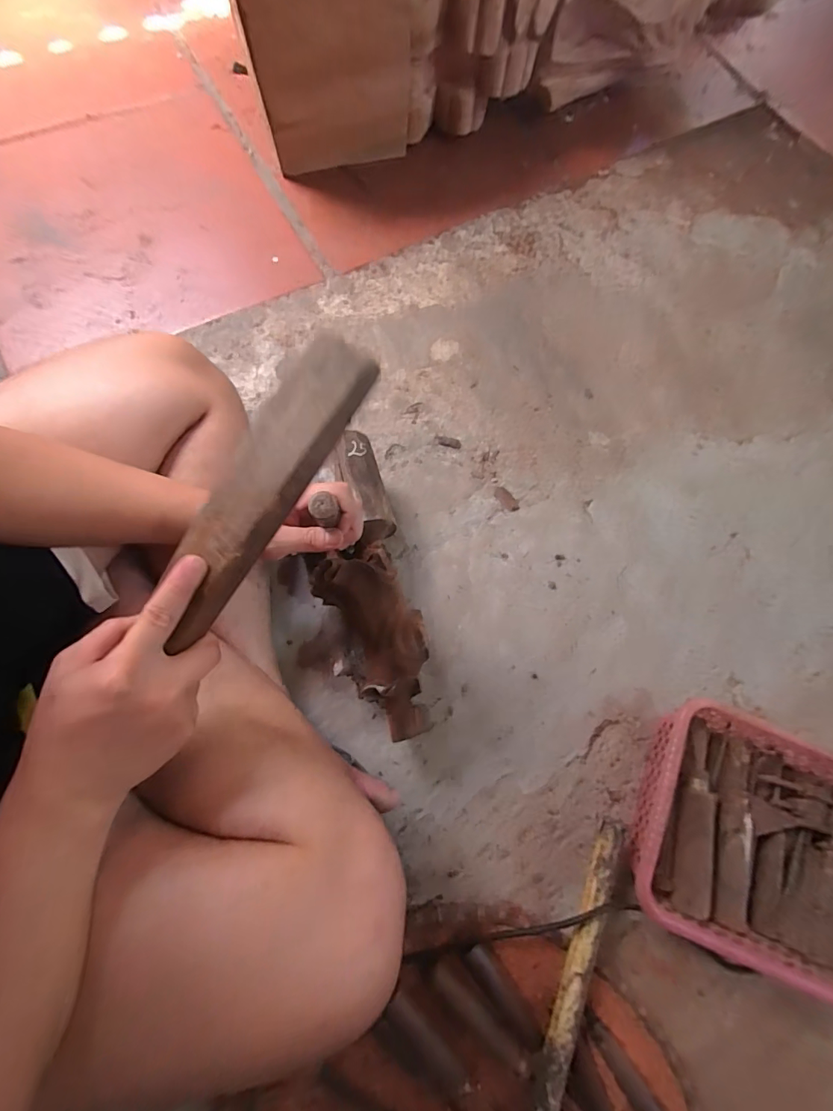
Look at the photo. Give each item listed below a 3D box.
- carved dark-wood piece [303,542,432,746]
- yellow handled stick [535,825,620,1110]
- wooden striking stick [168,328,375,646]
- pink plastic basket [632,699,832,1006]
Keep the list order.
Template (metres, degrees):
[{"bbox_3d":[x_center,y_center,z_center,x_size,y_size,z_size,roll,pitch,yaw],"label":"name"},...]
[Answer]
[{"bbox_3d":[-0.041,0.094,0.492,0.095,0.047,0.219,-25,79,-10],"label":"carved dark-wood piece"},{"bbox_3d":[0.168,0.426,0.442,0.026,0.025,0.273,18,75,4],"label":"yellow handled stick"},{"bbox_3d":[-0.105,-0.043,0.284,0.047,0.017,0.218,34,94,8],"label":"wooden striking stick"},{"bbox_3d":[0.412,0.333,0.489,0.324,0.081,0.237,24,75,6],"label":"pink plastic basket"}]

